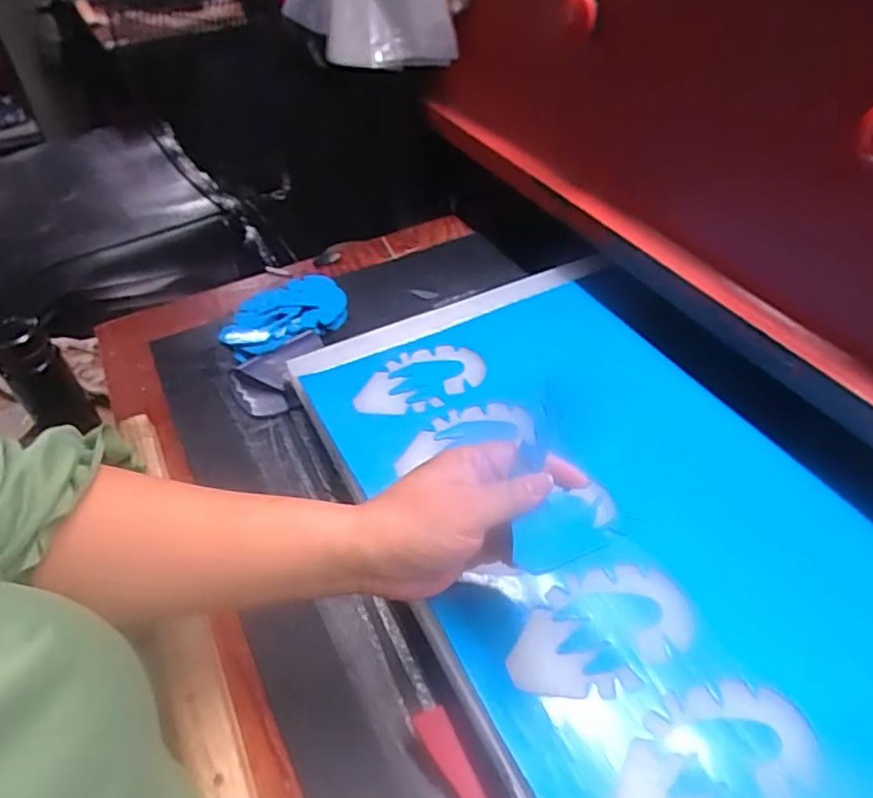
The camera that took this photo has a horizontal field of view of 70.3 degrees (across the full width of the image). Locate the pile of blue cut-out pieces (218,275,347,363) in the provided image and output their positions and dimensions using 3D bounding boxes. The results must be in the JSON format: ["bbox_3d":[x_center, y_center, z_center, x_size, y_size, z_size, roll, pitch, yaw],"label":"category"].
[{"bbox_3d":[-0.163,-0.089,0.670,0.136,0.030,0.105,-29,50,-23],"label":"pile of blue cut-out pieces"}]

